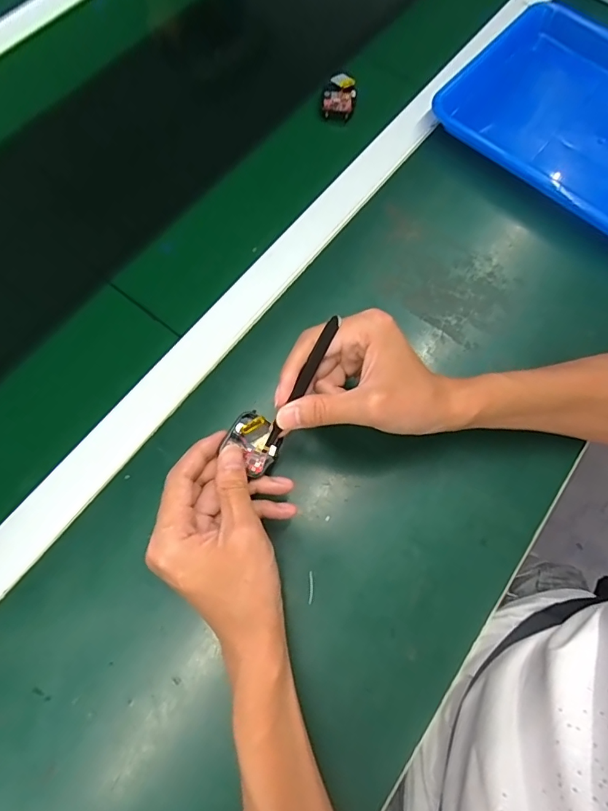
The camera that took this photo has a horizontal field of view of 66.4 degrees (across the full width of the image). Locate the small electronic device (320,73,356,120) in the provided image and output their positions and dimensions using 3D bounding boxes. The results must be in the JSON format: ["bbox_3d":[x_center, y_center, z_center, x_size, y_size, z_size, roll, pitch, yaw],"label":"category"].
[{"bbox_3d":[0.039,-0.347,0.518,0.036,0.014,0.049,6,71,-1],"label":"small electronic device"}]

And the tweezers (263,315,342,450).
[{"bbox_3d":[-0.001,-0.014,0.316,0.008,0.009,0.102,29,96,7],"label":"tweezers"}]

